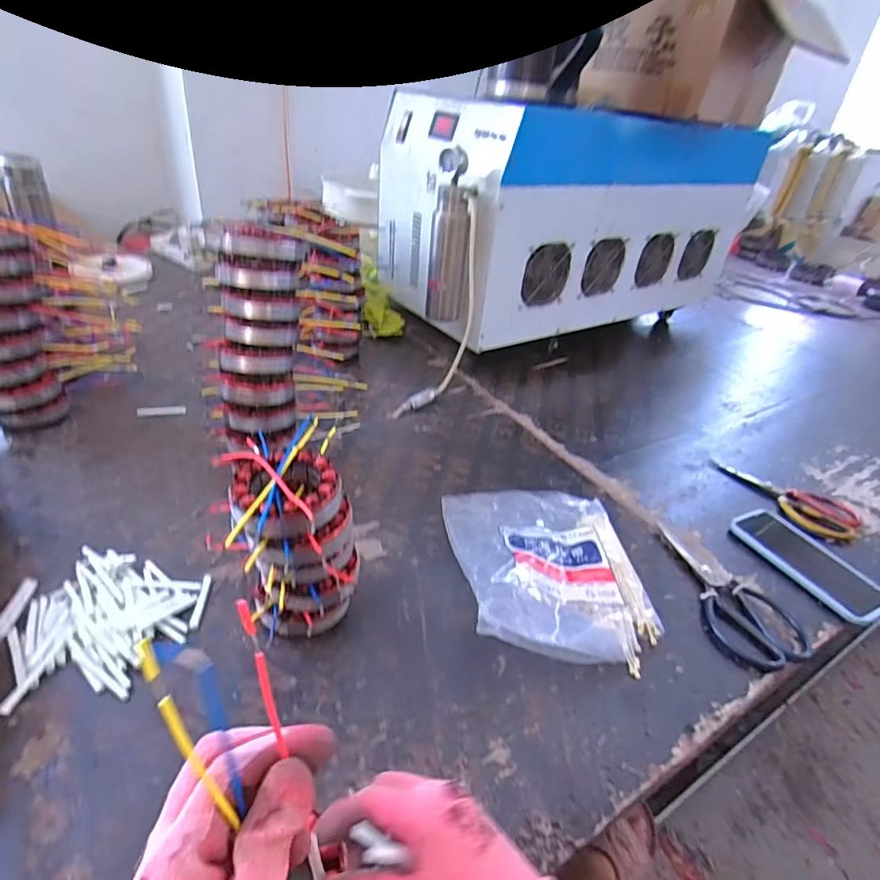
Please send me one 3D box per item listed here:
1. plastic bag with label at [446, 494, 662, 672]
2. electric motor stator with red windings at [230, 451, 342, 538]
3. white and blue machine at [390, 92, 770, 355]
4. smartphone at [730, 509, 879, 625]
[{"bbox_3d":[0.118,0.122,0.575,0.198,0.060,0.254,2,34,-9],"label":"plastic bag with label"},{"bbox_3d":[-0.124,0.044,0.430,0.085,0.032,0.091,-10,37,-25],"label":"electric motor stator with red windings"},{"bbox_3d":[0.285,-0.453,1.135,0.805,0.381,0.377,-14,39,-29],"label":"white and blue machine"},{"bbox_3d":[0.445,0.145,0.640,0.087,0.014,0.172,-10,37,-25],"label":"smartphone"}]

